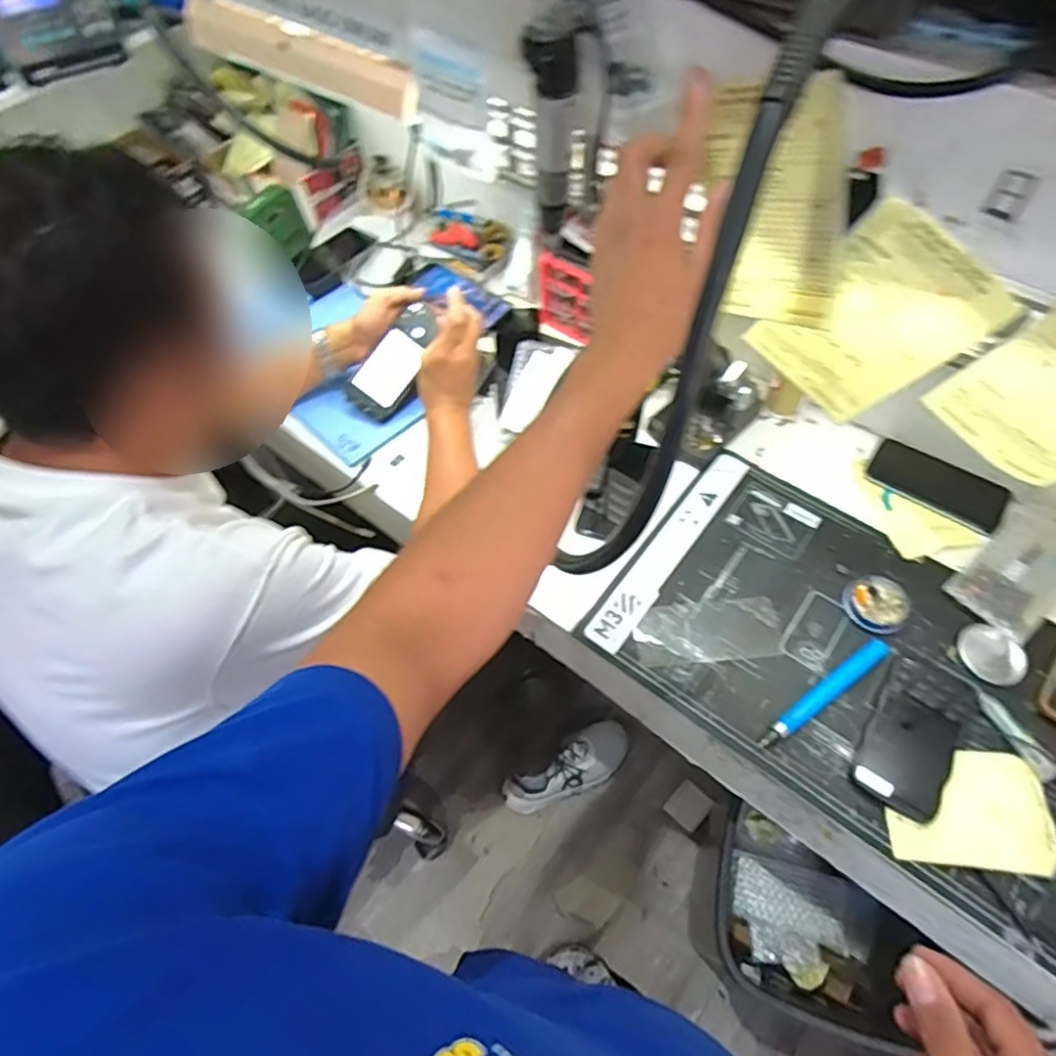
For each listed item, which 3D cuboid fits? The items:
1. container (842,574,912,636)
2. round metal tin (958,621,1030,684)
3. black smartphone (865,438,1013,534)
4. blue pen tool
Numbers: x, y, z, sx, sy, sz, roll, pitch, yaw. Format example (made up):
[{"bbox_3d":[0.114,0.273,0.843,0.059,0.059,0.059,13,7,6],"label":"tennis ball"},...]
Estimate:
[{"bbox_3d":[0.395,0.084,0.729,0.066,0.015,0.072,-1,59,2],"label":"container"},{"bbox_3d":[0.502,0.136,0.693,0.065,0.018,0.054,28,64,18],"label":"round metal tin"},{"bbox_3d":[0.519,-0.059,0.814,0.155,0.015,0.084,35,67,21],"label":"black smartphone"},{"bbox_3d":[0.314,0.175,0.678,0.179,0.020,0.022,-32,63,-15],"label":"blue pen tool"}]

